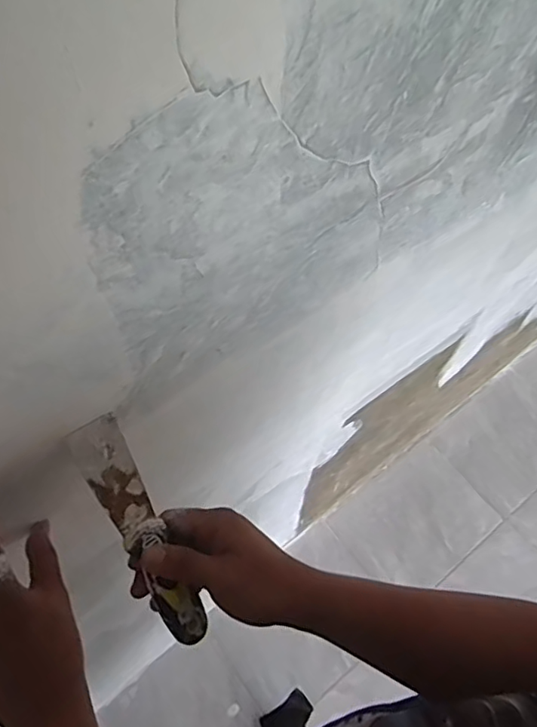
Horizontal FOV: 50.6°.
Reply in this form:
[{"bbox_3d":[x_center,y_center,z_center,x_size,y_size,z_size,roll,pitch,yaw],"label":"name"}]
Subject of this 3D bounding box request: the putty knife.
[{"bbox_3d":[-0.089,0.126,0.411,0.033,0.014,0.191,-28,106,-19],"label":"putty knife"}]

